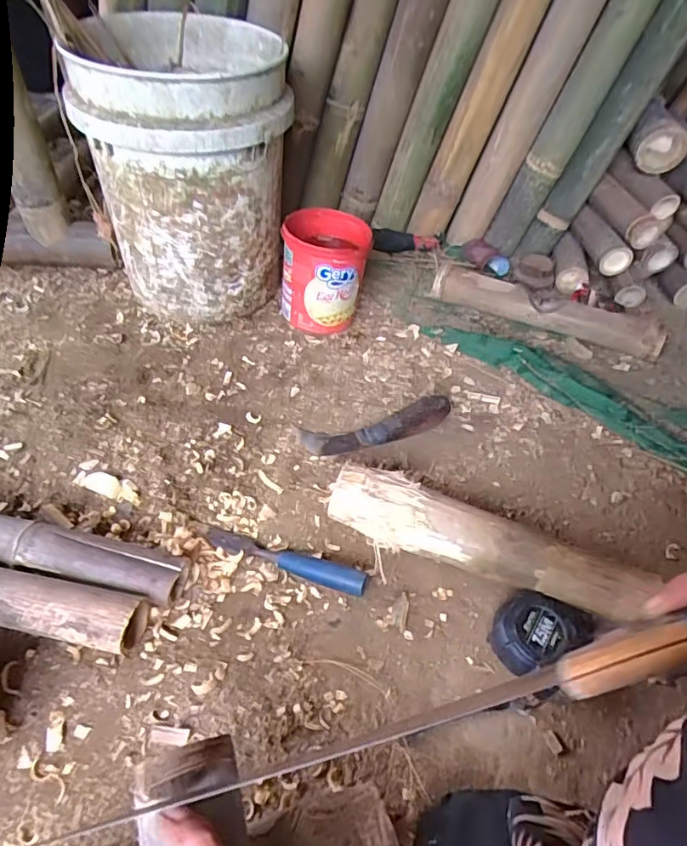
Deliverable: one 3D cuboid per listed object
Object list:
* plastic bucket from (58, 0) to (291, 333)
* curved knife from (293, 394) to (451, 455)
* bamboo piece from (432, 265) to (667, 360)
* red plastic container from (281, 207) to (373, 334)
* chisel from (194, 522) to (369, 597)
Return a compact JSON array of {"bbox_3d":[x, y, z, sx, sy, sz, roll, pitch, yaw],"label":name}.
[{"bbox_3d":[-0.232,-0.369,0.833,0.279,0.379,0.290,3,45,-3],"label":"plastic bucket"},{"bbox_3d":[0.044,0.006,0.730,0.212,0.023,0.059,-15,47,-1],"label":"curved knife"},{"bbox_3d":[0.363,-0.203,0.953,0.405,0.067,0.064,18,46,12],"label":"bamboo piece"},{"bbox_3d":[-0.032,-0.250,0.892,0.135,0.162,0.134,7,45,1],"label":"red plastic container"},{"bbox_3d":[-0.074,0.144,0.586,0.207,0.029,0.027,18,46,12],"label":"chisel"}]

